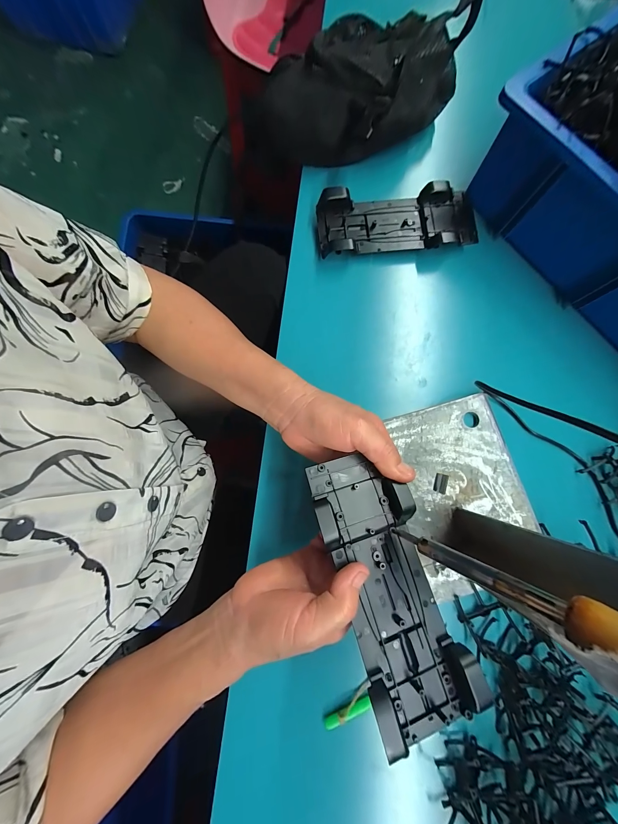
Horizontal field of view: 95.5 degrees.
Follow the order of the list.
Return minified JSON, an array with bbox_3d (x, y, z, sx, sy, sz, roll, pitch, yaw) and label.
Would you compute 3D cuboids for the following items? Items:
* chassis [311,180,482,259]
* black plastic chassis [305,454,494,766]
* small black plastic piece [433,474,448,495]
[{"bbox_3d":[0.109,-0.237,0.353,0.198,0.036,0.077,-8,81,-2],"label":"chassis"},{"bbox_3d":[0.060,0.126,0.212,0.076,0.029,0.190,-19,75,-4],"label":"black plastic chassis"},{"bbox_3d":[0.146,0.079,0.308,0.015,0.004,0.021,16,81,2],"label":"small black plastic piece"}]

